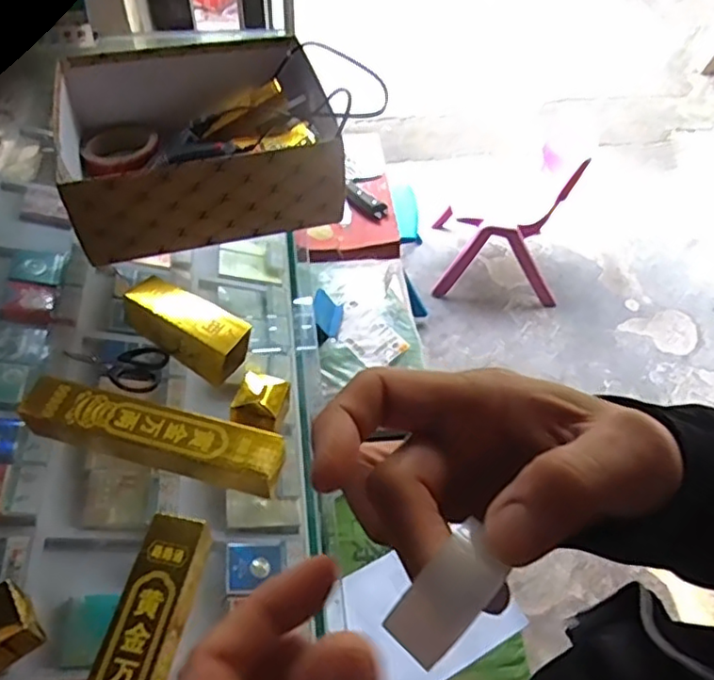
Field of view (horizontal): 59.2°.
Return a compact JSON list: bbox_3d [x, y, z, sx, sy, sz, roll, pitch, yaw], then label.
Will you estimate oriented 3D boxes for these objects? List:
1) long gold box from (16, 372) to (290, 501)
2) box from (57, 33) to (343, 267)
[{"bbox_3d":[-0.184,0.085,0.565,0.241,0.037,0.052,14,54,8],"label":"long gold box"},{"bbox_3d":[-0.191,-0.245,0.769,0.299,0.106,0.267,-10,54,-10],"label":"box"}]

